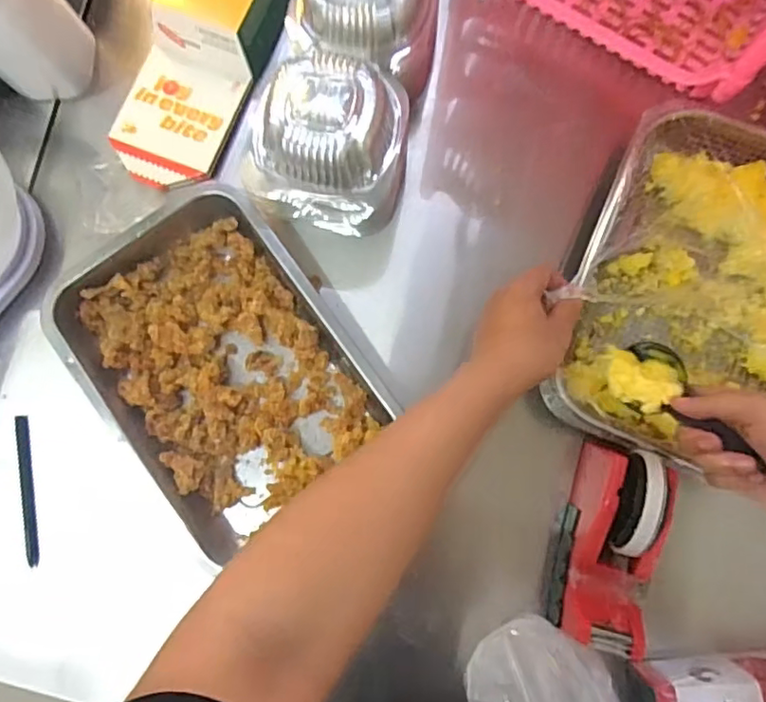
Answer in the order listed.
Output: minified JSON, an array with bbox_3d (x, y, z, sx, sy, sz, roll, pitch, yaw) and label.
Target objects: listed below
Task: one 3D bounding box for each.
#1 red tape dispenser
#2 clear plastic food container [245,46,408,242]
[{"bbox_3d":[0.189,0.158,0.486,0.069,0.095,0.151,14,83,4],"label":"red tape dispenser"},{"bbox_3d":[-0.046,-0.182,0.524,0.138,0.102,0.129,16,83,4],"label":"clear plastic food container"}]

